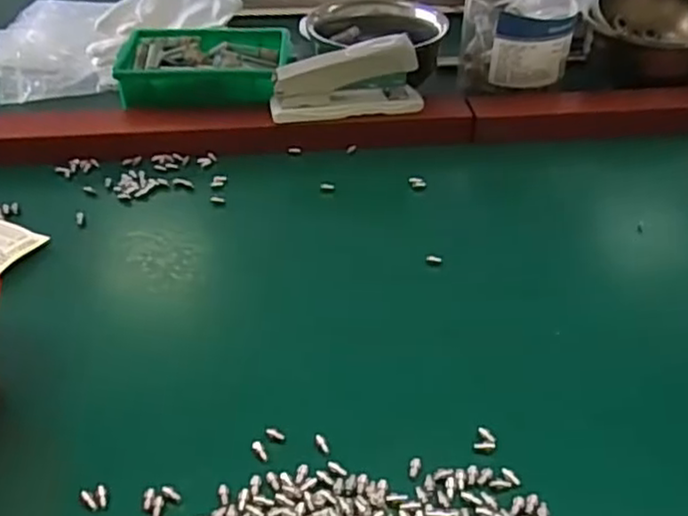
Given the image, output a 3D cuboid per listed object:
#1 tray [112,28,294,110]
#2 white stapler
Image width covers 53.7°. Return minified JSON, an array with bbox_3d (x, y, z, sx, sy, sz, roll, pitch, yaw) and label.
[{"bbox_3d":[-0.120,-0.170,0.607,0.145,0.037,0.116,2,39,1],"label":"tray"},{"bbox_3d":[0.002,-0.145,0.552,0.120,0.058,0.028,-10,40,-13],"label":"white stapler"}]

